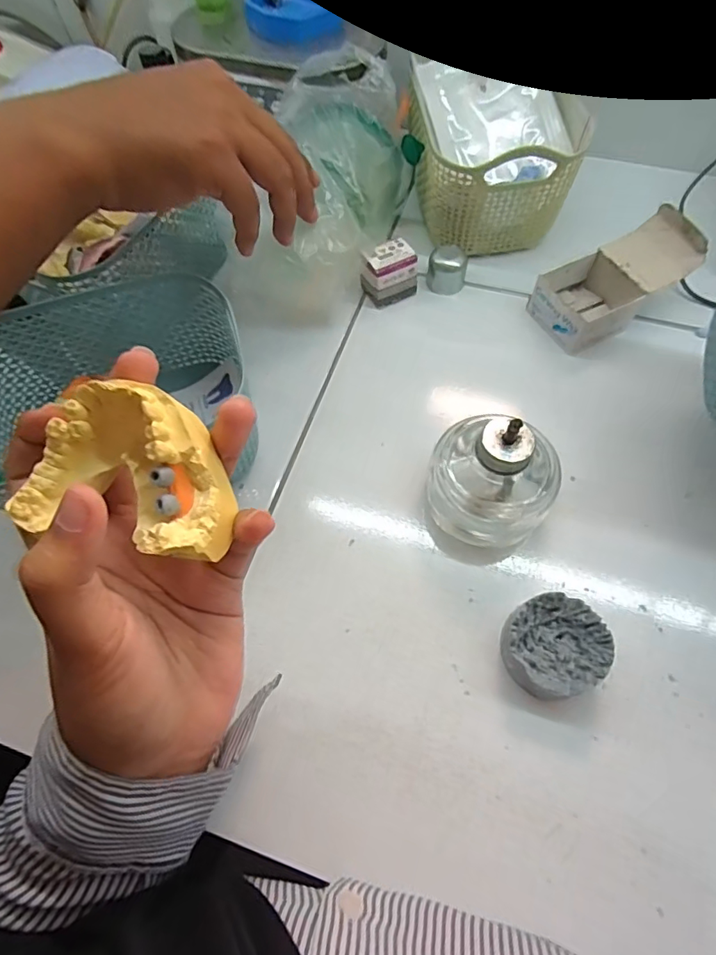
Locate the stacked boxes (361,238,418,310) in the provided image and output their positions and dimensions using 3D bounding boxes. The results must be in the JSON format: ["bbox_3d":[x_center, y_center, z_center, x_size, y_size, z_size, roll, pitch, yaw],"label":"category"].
[{"bbox_3d":[0.023,-0.156,0.390,0.042,0.038,0.025,-27,66,-9],"label":"stacked boxes"}]

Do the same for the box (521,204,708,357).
[{"bbox_3d":[0.188,-0.142,0.367,0.111,0.045,0.060,-29,67,-10],"label":"box"}]

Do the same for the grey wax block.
[{"bbox_3d":[0.106,0.091,0.272,0.050,0.025,0.052,-35,68,-12],"label":"grey wax block"}]

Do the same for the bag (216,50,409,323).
[{"bbox_3d":[-0.029,-0.210,0.368,0.101,0.078,0.198,19,85,12],"label":"bag"}]

